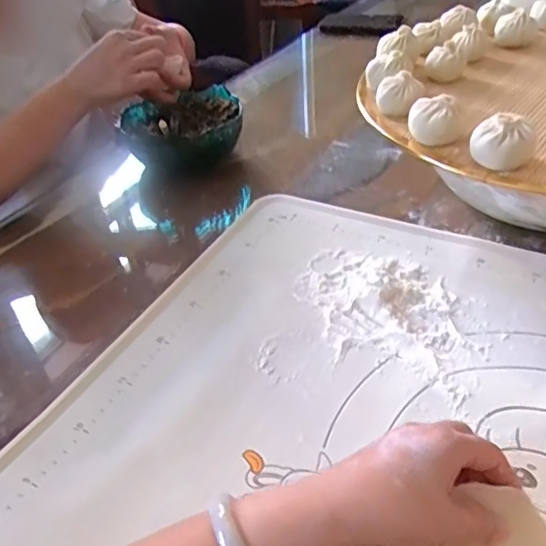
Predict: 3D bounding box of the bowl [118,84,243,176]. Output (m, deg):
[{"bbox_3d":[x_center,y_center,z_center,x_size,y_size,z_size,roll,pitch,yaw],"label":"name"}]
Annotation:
[{"bbox_3d":[-0.106,-0.177,0.725,0.140,0.074,0.143,-3,41,3],"label":"bowl"}]

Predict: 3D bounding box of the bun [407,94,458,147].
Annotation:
[{"bbox_3d":[0.134,-0.128,0.469,0.038,0.032,0.033,5,42,12],"label":"bun"}]

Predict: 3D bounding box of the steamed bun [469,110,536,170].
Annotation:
[{"bbox_3d":[0.178,-0.101,0.437,0.039,0.033,0.039,-13,41,-9],"label":"steamed bun"}]

